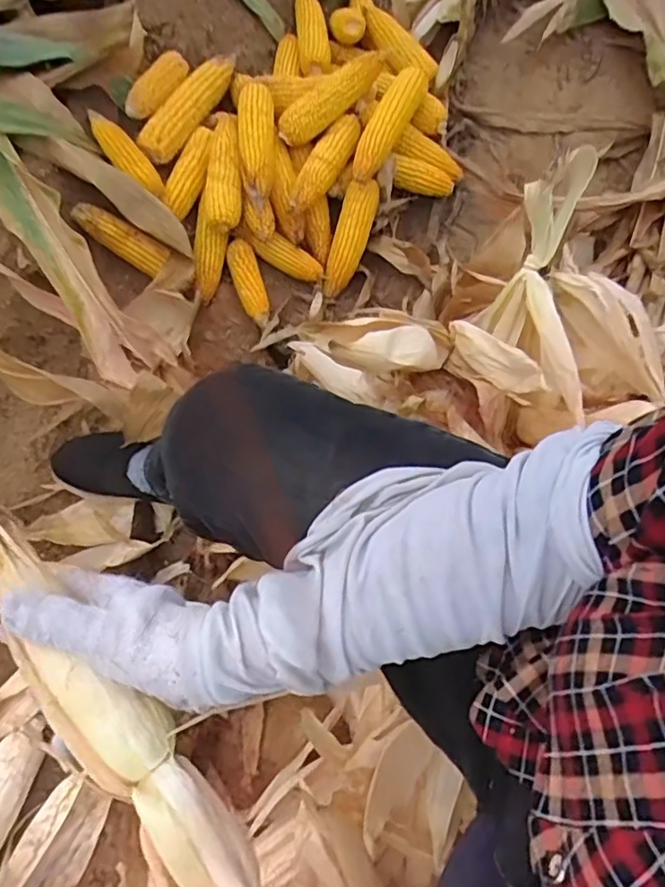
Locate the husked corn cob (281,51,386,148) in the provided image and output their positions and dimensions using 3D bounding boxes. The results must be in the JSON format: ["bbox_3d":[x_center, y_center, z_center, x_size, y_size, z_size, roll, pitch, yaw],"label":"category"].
[{"bbox_3d":[0.003,-0.539,0.944,0.201,0.068,0.046,-38,74,3],"label":"husked corn cob"}]

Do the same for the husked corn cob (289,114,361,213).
[{"bbox_3d":[-0.011,-0.441,0.968,0.049,0.044,0.199,26,72,8],"label":"husked corn cob"}]

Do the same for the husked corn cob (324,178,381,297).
[{"bbox_3d":[0.029,-0.333,0.997,0.056,0.049,0.192,18,92,6],"label":"husked corn cob"}]

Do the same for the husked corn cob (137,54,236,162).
[{"bbox_3d":[-0.228,-0.555,0.990,0.051,0.045,0.252,27,72,8],"label":"husked corn cob"}]

